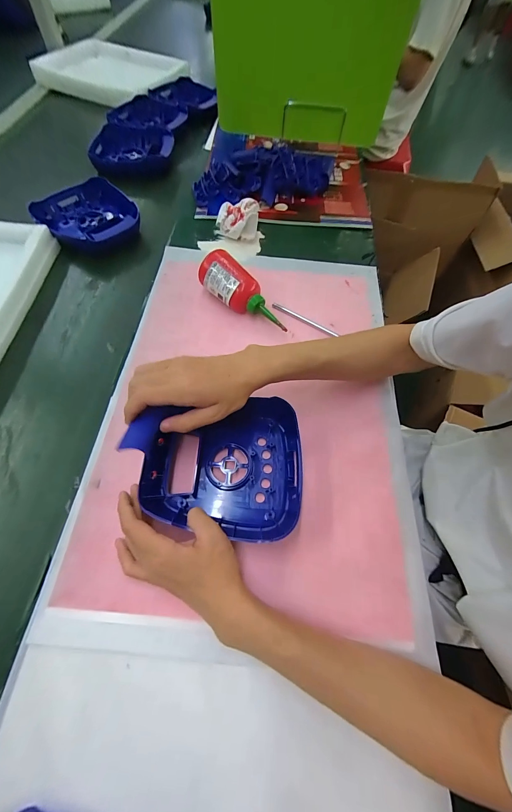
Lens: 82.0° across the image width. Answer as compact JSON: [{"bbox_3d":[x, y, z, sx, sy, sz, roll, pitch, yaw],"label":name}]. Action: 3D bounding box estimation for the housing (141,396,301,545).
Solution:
[{"bbox_3d":[-0.035,0.064,0.352,0.182,0.039,0.168,4,63,-1],"label":"housing"}]

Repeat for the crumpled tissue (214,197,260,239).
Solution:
[{"bbox_3d":[-0.035,-0.352,0.557,0.081,0.057,0.061,12,62,2],"label":"crumpled tissue"}]

